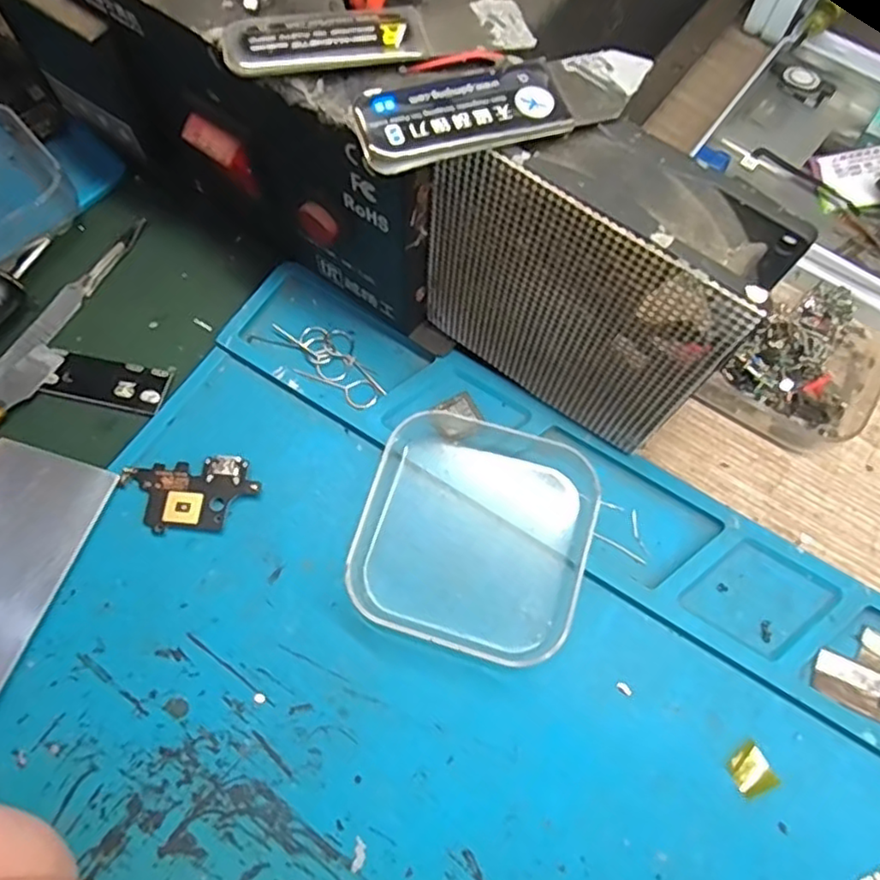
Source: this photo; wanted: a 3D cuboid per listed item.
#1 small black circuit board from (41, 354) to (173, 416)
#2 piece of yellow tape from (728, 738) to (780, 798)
[{"bbox_3d":[-0.109,-0.020,0.210,0.039,0.004,0.016,12,69,3],"label":"small black circuit board"},{"bbox_3d":[0.083,0.088,0.171,0.011,0.004,0.011,-23,71,-9],"label":"piece of yellow tape"}]

